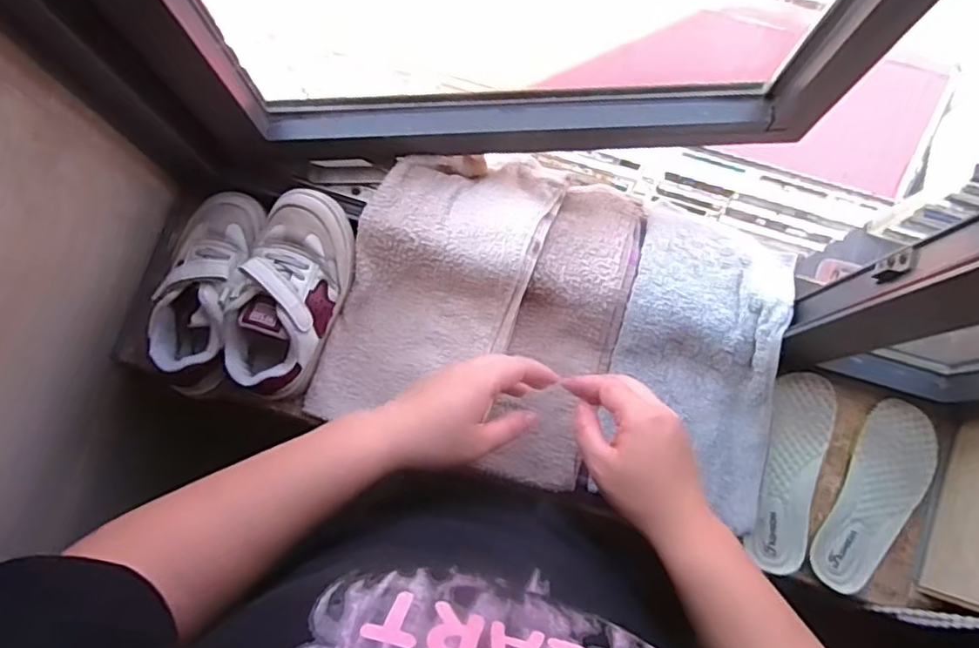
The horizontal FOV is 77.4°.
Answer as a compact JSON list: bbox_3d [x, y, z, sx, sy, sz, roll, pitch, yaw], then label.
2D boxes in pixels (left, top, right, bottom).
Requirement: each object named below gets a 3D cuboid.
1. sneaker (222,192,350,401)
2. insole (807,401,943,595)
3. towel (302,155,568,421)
[{"bbox_3d":[-0.182,-0.029,0.556,0.087,0.074,0.188,15,78,2],"label":"sneaker"},{"bbox_3d":[0.366,0.163,0.574,0.073,0.007,0.185,32,79,6],"label":"insole"},{"bbox_3d":[-0.047,-0.043,0.584,0.169,0.055,0.312,18,78,3],"label":"towel"}]

